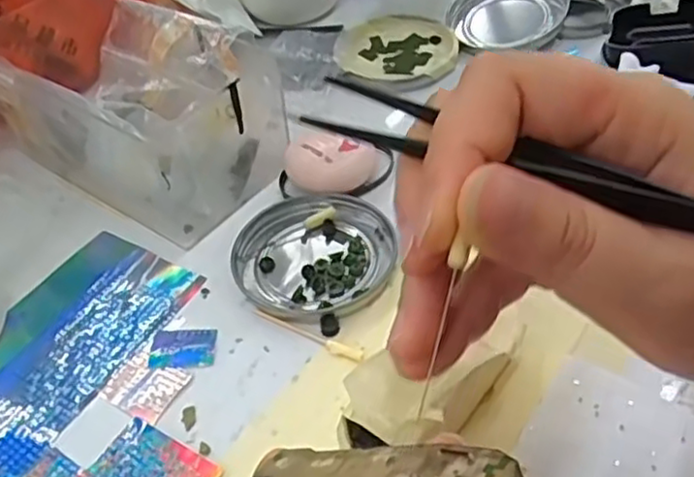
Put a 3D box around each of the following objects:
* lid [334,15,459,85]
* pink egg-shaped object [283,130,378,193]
[{"bbox_3d":[0.033,-0.123,0.468,0.078,0.014,0.075,5,47,11],"label":"lid"},{"bbox_3d":[-0.009,-0.041,0.378,0.048,0.025,0.031,-4,46,3],"label":"pink egg-shaped object"}]

